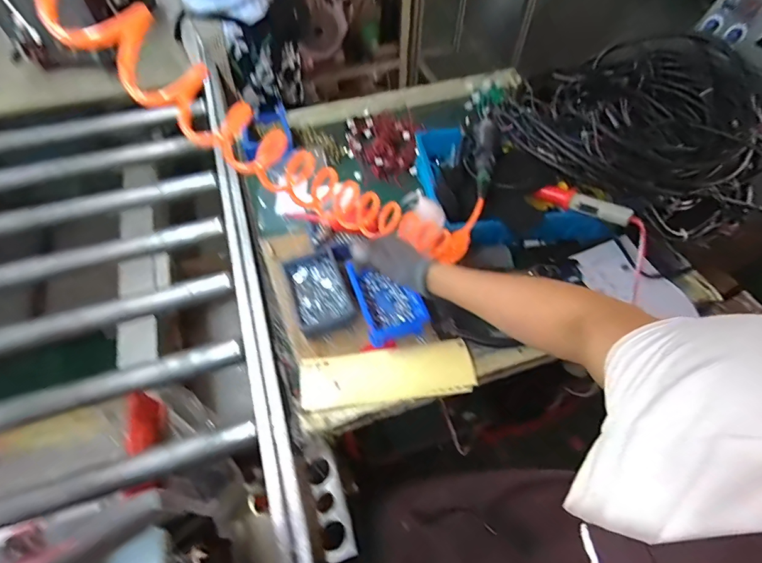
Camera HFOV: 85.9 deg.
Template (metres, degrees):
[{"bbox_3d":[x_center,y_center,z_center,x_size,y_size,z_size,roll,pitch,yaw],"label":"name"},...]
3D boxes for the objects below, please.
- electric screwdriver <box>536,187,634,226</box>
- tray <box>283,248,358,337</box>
[{"bbox_3d":[0.352,-0.140,0.723,0.167,0.042,0.032,28,60,32],"label":"electric screwdriver"},{"bbox_3d":[-0.108,0.020,0.707,0.094,0.053,0.155,-17,59,-12],"label":"tray"}]

